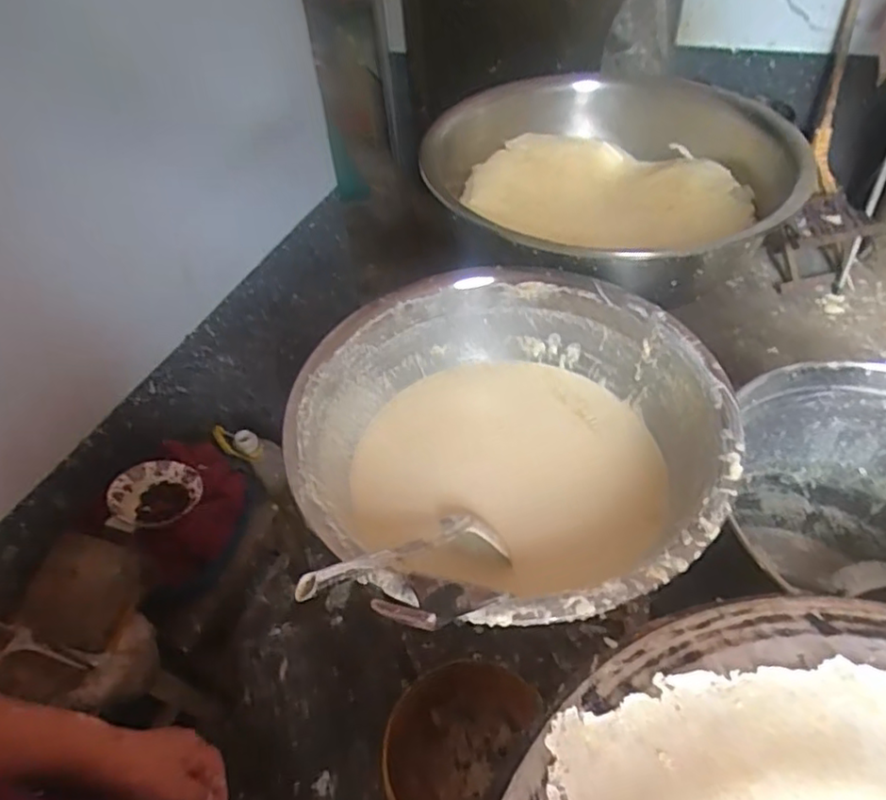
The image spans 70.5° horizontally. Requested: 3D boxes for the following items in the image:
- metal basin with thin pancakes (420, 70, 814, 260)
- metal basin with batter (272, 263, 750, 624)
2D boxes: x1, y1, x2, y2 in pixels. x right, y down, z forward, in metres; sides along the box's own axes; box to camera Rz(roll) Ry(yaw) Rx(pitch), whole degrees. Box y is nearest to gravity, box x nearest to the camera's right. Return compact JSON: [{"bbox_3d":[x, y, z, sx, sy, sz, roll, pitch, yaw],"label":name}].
[{"bbox_3d":[0.263,-0.409,1.178,0.544,0.166,0.608,-32,52,-23],"label":"metal basin with thin pancakes"},{"bbox_3d":[0.090,0.072,0.855,0.524,0.211,0.528,-3,46,3],"label":"metal basin with batter"}]

